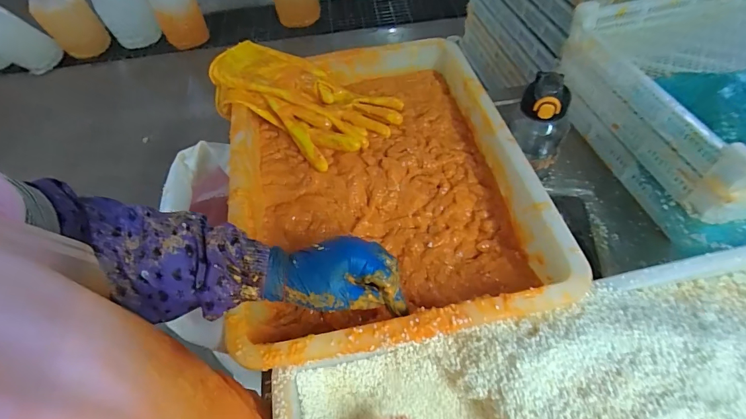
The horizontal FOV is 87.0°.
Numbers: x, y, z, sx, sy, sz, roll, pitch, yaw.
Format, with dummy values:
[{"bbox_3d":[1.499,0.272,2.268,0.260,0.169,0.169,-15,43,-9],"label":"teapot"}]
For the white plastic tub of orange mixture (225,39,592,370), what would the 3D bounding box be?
[{"bbox_3d":[0.001,-0.080,0.586,0.393,0.129,0.569,-7,58,-5],"label":"white plastic tub of orange mixture"}]

